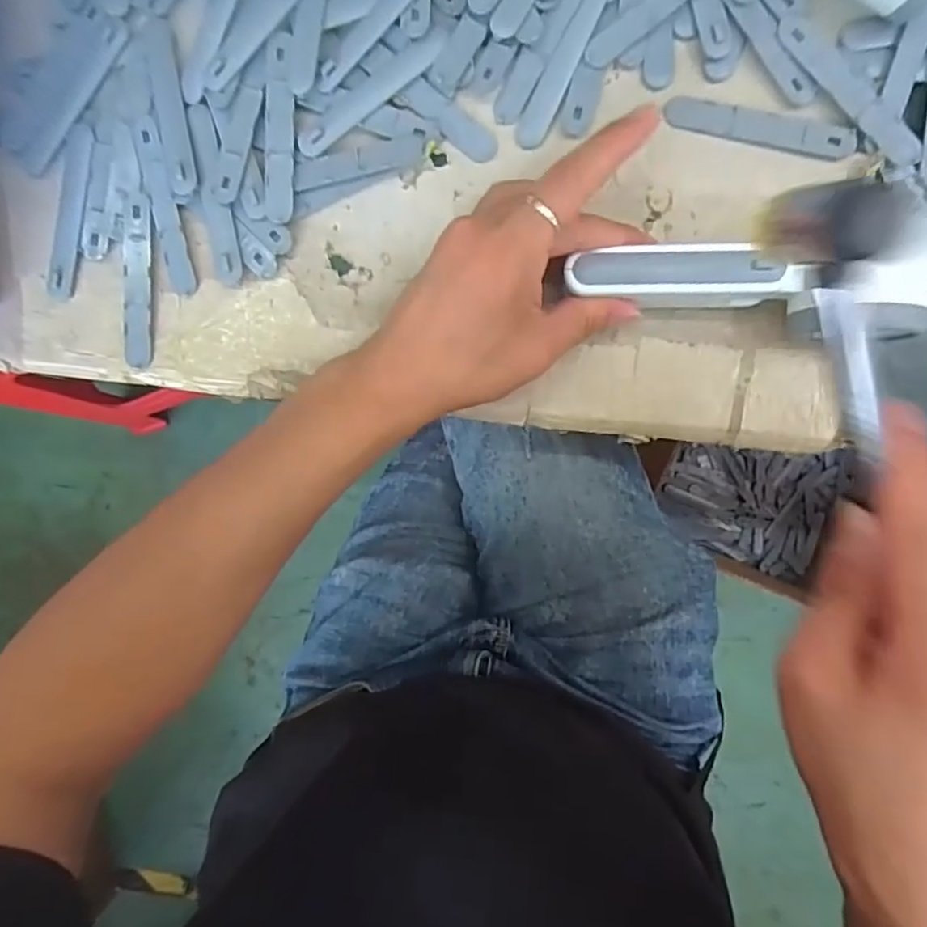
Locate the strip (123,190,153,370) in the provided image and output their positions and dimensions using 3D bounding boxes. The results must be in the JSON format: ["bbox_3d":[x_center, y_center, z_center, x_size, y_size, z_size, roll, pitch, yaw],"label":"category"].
[{"bbox_3d":[-0.182,-0.101,0.340,0.015,0.005,0.093,4,100,3],"label":"strip"}]

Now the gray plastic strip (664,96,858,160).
[{"bbox_3d":[0.153,-0.174,0.318,0.094,0.004,0.016,15,98,6],"label":"gray plastic strip"}]

